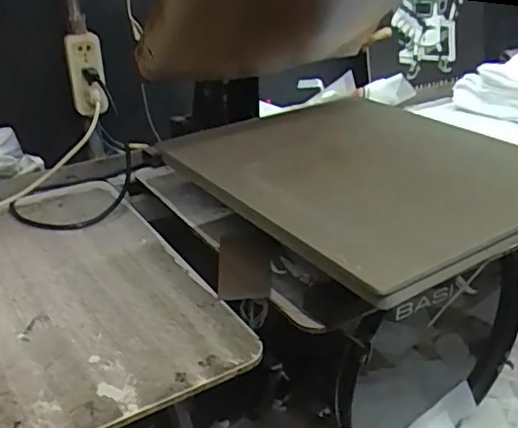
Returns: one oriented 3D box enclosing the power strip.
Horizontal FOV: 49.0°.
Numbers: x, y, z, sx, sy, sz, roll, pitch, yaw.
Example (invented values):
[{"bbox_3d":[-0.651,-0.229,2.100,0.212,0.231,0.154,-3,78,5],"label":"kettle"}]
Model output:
[{"bbox_3d":[-0.314,-0.254,1.036,0.061,0.143,0.040,-9,5,-11],"label":"power strip"}]

